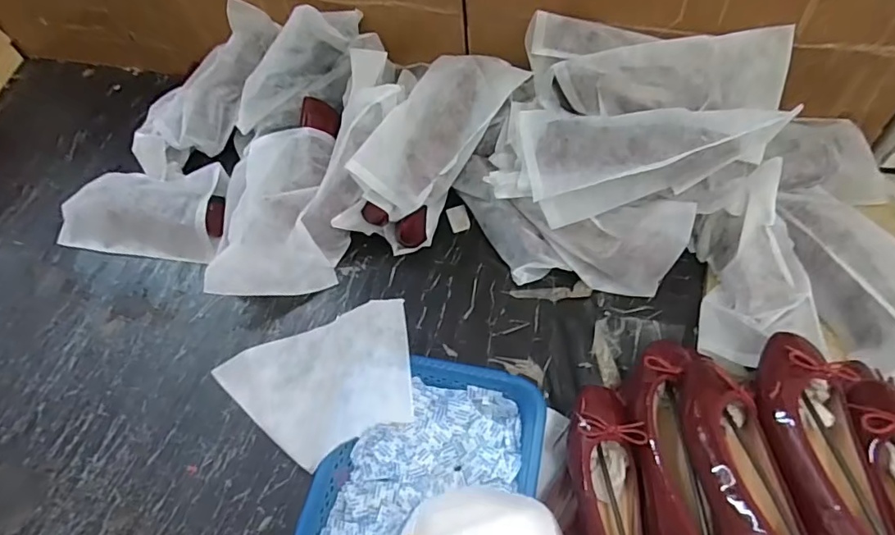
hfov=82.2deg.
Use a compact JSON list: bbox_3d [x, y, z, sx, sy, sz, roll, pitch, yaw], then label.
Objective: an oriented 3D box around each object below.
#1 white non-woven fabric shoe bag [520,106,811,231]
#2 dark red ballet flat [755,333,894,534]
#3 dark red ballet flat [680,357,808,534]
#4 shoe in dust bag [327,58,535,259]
[{"bbox_3d":[0.252,-0.140,0.664,0.319,0.110,0.128,-4,59,23],"label":"white non-woven fabric shoe bag"},{"bbox_3d":[0.344,0.165,0.471,0.079,0.068,0.234,4,60,10],"label":"dark red ballet flat"},{"bbox_3d":[0.271,0.187,0.471,0.066,0.052,0.237,2,43,3],"label":"dark red ballet flat"},{"bbox_3d":[-0.021,-0.181,0.764,0.113,0.126,0.344,33,86,19],"label":"shoe in dust bag"}]

